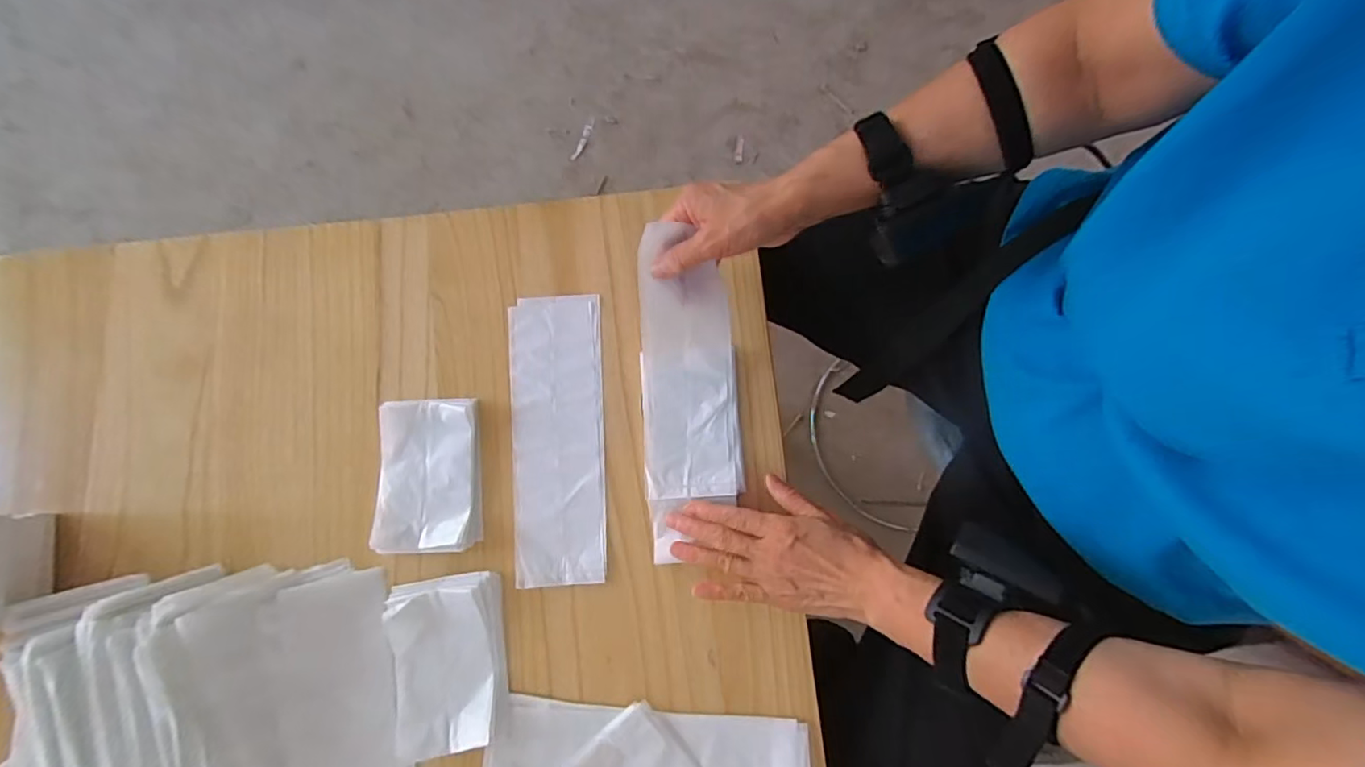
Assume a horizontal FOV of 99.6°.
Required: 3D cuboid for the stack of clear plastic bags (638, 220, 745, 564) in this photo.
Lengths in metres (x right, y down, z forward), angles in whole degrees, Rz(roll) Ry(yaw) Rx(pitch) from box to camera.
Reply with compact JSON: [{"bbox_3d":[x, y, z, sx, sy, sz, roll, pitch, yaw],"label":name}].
[{"bbox_3d":[0.008,0.007,0.485,0.083,0.052,0.259,-3,96,-1],"label":"stack of clear plastic bags"}]

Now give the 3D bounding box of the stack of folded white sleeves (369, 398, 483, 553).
[{"bbox_3d":[-0.221,0.079,0.503,0.085,0.016,0.129,-1,79,-1],"label":"stack of folded white sleeves"}]

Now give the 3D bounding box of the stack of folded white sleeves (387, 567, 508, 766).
[{"bbox_3d":[-0.192,0.229,0.474,0.085,0.017,0.132,-8,79,-2],"label":"stack of folded white sleeves"}]

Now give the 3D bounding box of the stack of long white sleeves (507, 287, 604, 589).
[{"bbox_3d":[-0.112,0.046,0.517,0.081,0.009,0.253,-3,79,-1],"label":"stack of long white sleeves"}]

